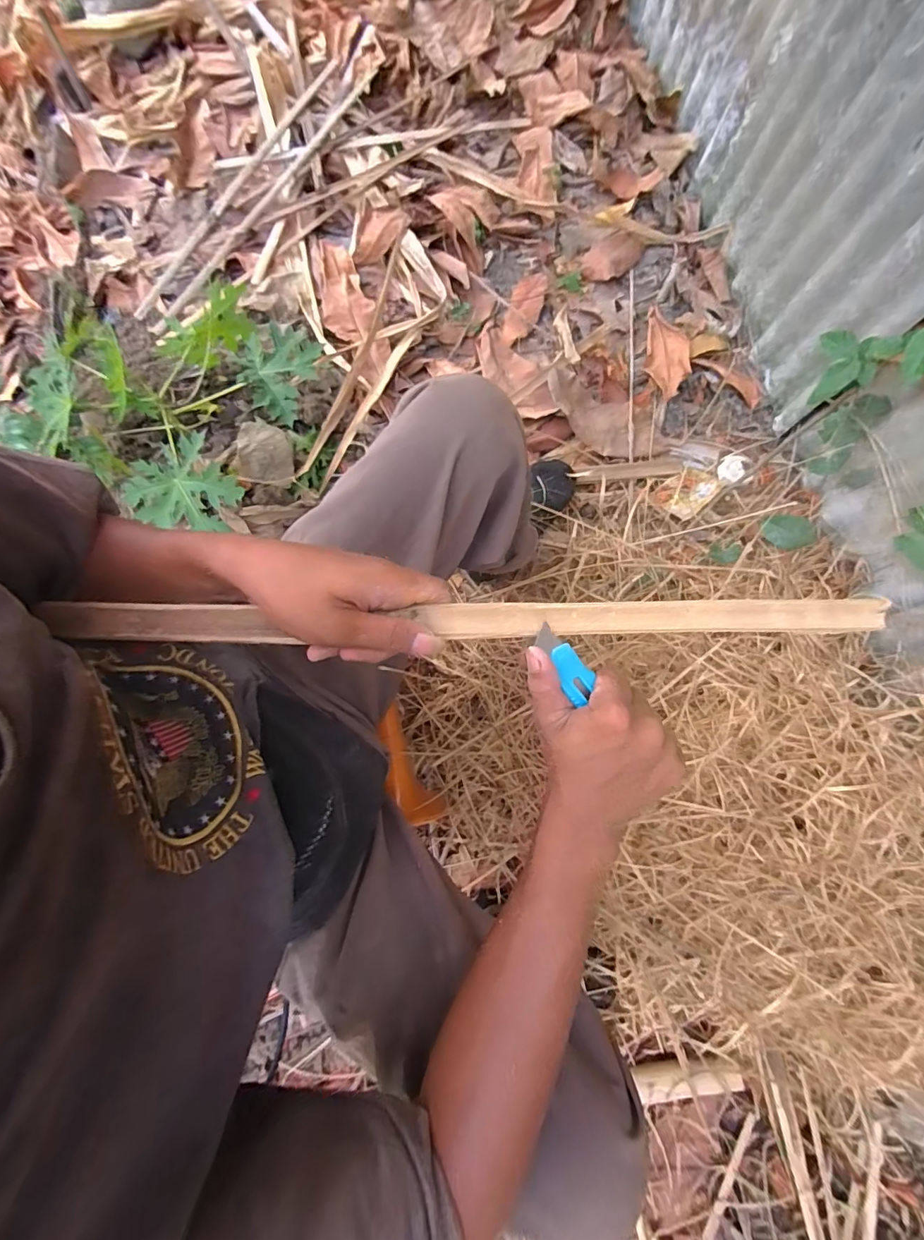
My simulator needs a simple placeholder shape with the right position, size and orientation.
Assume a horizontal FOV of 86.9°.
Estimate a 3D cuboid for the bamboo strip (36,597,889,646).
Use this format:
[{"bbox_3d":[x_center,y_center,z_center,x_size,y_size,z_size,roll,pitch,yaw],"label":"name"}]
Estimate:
[{"bbox_3d":[-0.002,0.001,0.312,0.521,0.007,0.024,-1,78,1],"label":"bamboo strip"}]

